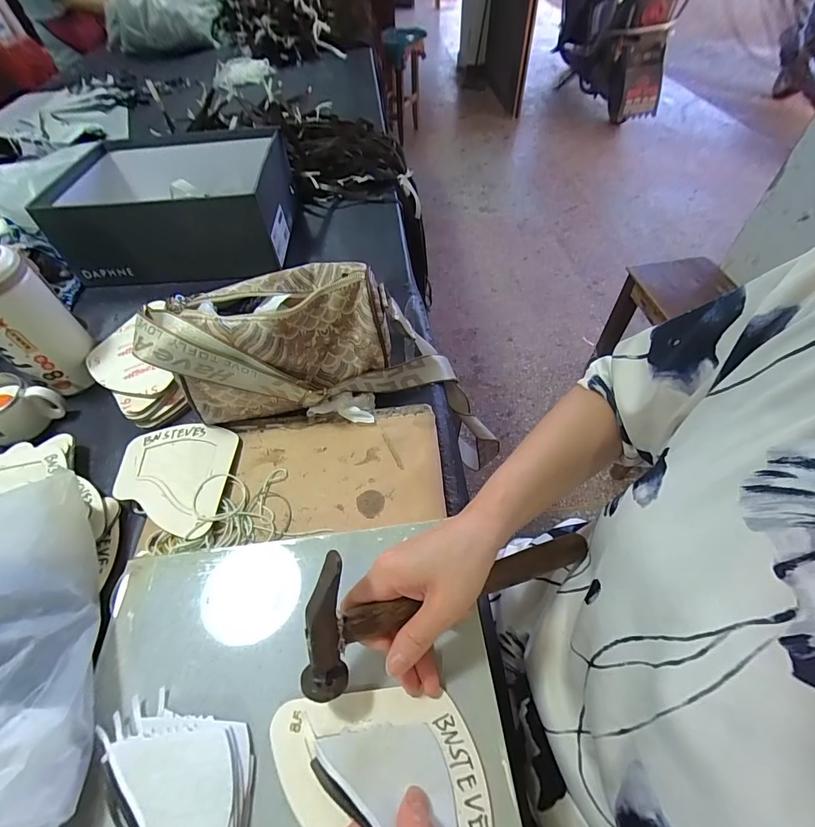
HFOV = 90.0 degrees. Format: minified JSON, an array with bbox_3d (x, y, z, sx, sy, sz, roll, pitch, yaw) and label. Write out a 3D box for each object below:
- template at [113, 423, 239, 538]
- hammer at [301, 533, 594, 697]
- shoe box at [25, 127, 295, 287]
[{"bbox_3d":[-0.240,0.064,0.412,0.116,0.006,0.125,-4,49,2],"label":"template"},{"bbox_3d":[0.039,0.116,0.301,0.238,0.081,0.028,-11,5,-25],"label":"hammer"},{"bbox_3d":[-0.370,-0.338,0.654,0.343,0.114,0.267,-4,53,-2],"label":"shoe box"}]

